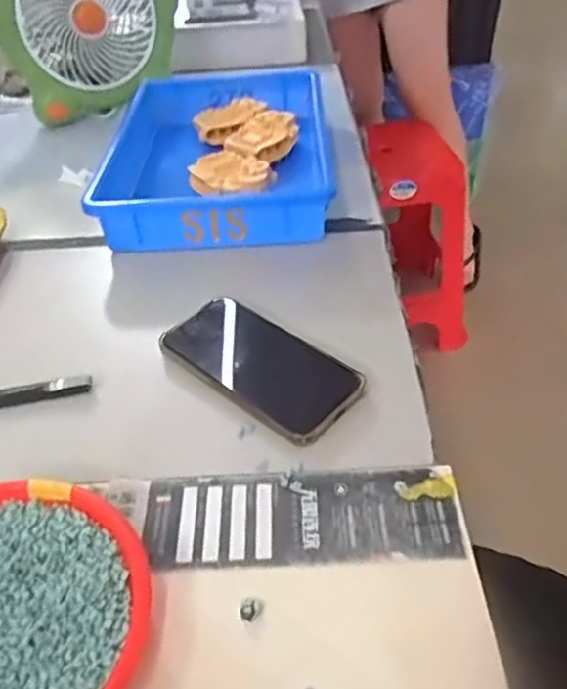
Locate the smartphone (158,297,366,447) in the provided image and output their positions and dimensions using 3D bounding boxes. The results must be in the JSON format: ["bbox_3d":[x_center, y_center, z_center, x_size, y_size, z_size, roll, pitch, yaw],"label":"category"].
[{"bbox_3d":[-0.019,0.015,0.515,0.164,0.015,0.080,31,58,29],"label":"smartphone"}]

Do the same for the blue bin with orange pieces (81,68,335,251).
[{"bbox_3d":[-0.071,-0.230,0.760,0.238,0.056,0.365,-1,39,1],"label":"blue bin with orange pieces"}]

